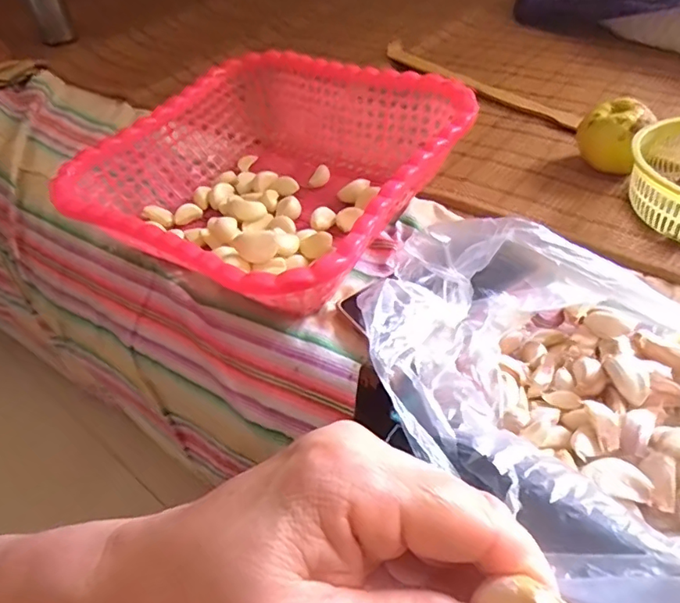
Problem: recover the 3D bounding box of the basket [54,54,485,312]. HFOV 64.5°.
[{"bbox_3d":[-0.062,-0.115,0.497,0.280,0.089,0.299,24,52,26],"label":"basket"}]

